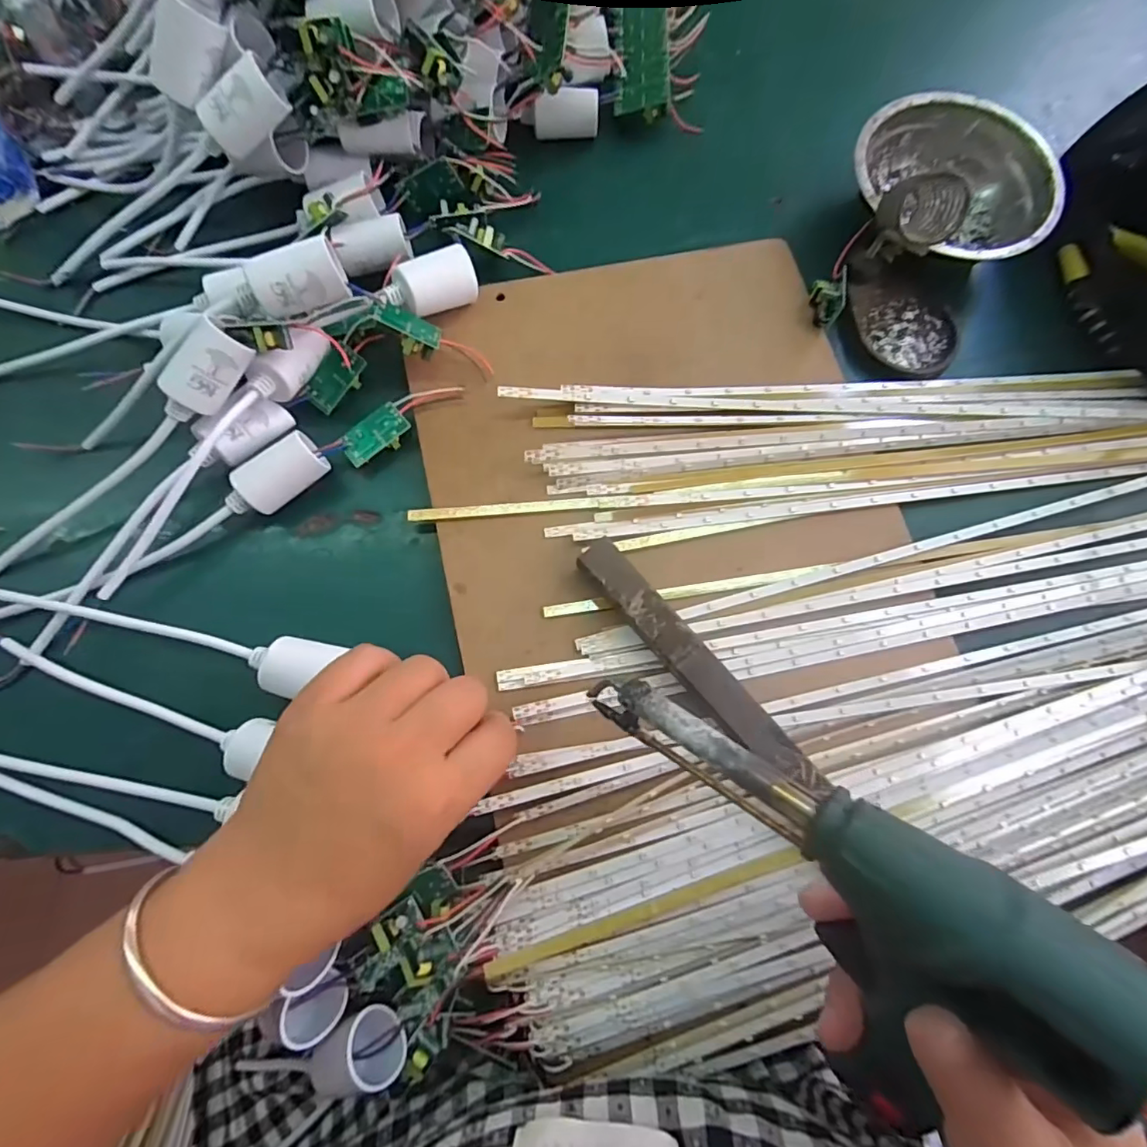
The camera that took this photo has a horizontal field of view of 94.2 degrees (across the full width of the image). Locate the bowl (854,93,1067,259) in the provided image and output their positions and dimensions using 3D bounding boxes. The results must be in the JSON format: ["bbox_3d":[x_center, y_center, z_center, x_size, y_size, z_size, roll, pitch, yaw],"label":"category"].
[{"bbox_3d":[0.252,-0.261,0.360,0.128,0.037,0.128,0,77,-2],"label":"bowl"}]

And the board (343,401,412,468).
[{"bbox_3d":[-0.113,-0.078,0.306,0.039,0.012,0.020,-44,82,-10],"label":"board"}]

